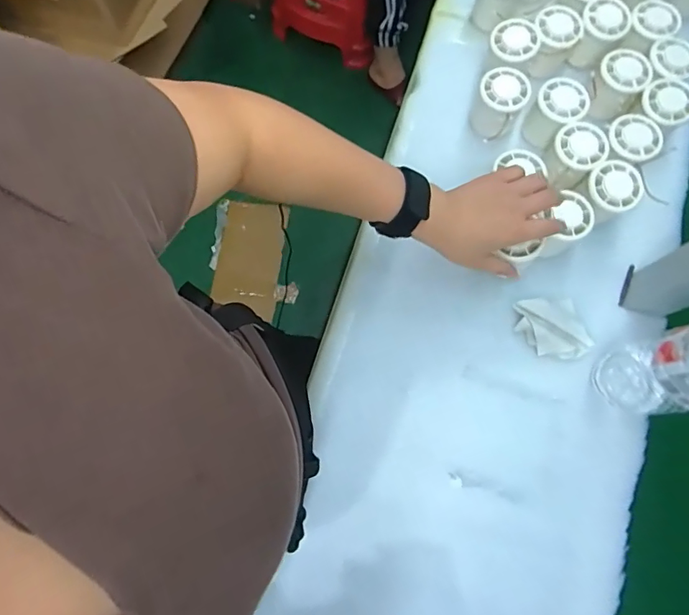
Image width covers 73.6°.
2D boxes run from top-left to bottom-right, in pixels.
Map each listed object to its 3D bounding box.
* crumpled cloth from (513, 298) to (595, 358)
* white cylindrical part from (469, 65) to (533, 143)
[{"bbox_3d":[0.219,0.021,0.483,0.075,0.013,0.061,-3,75,-1],"label":"crumpled cloth"},{"bbox_3d":[0.176,-0.231,0.532,0.051,0.058,0.065,30,77,8],"label":"white cylindrical part"}]

